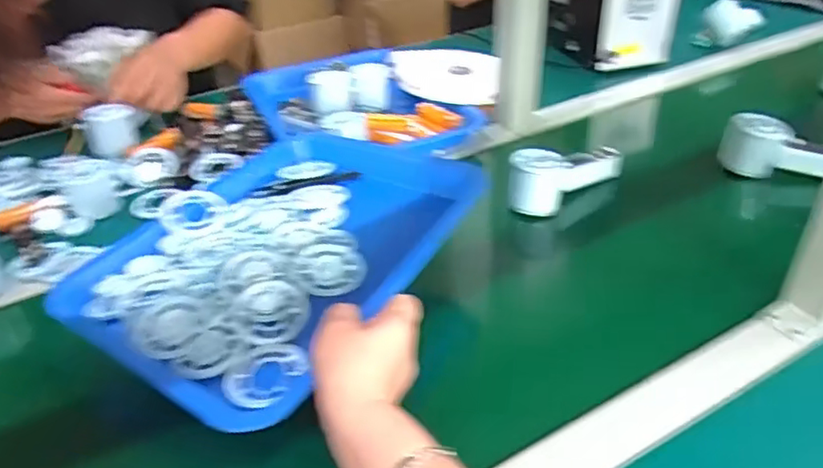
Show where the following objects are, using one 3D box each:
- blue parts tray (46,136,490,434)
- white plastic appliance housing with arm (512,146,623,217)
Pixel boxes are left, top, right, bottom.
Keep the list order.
[{"bbox_3d":[-0.108,0.006,0.574,0.263,0.060,0.340,21,41,28],"label":"blue parts tray"},{"bbox_3d":[0.178,-0.075,0.727,0.156,0.062,0.051,-25,41,-28],"label":"white plastic appliance housing with arm"}]

